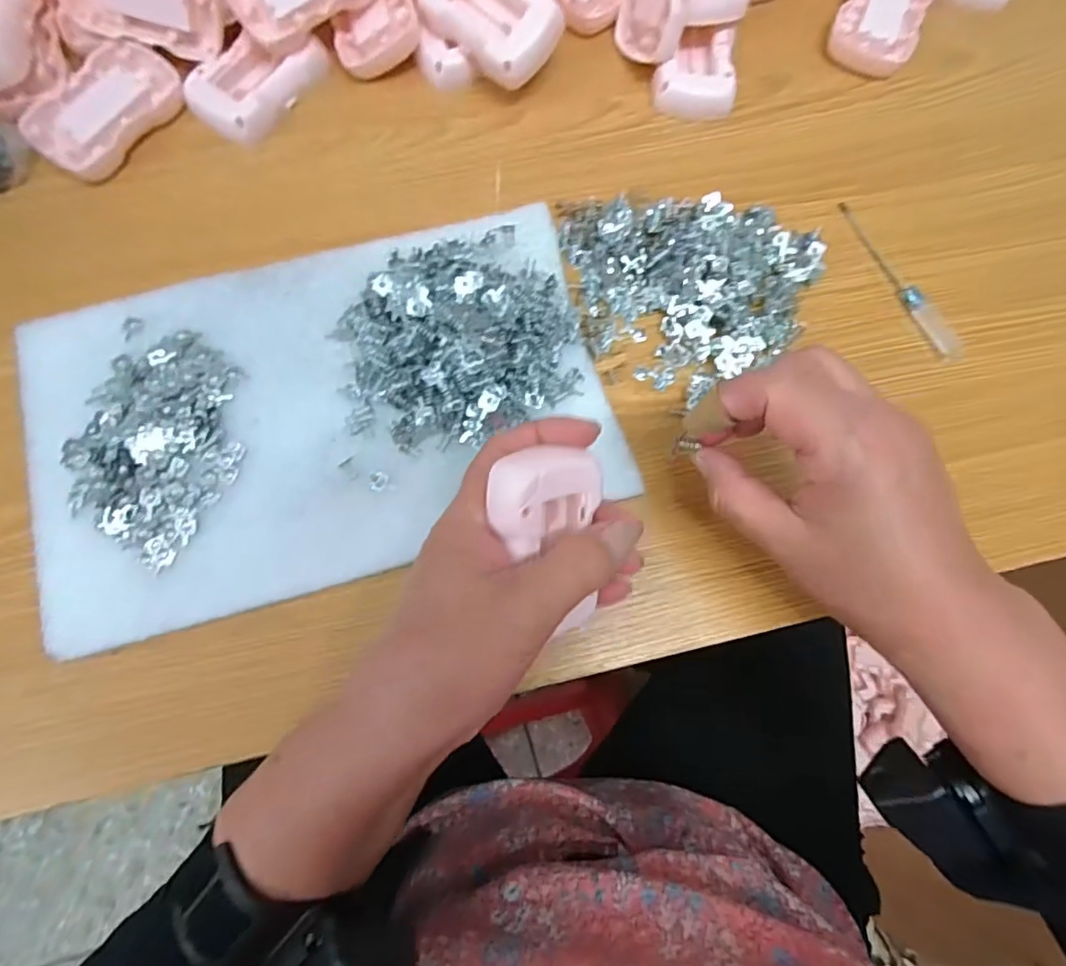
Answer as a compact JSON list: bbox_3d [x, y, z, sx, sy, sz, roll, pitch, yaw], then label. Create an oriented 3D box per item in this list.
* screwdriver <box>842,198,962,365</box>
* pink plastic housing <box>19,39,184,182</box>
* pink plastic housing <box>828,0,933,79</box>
[{"bbox_3d":[0.225,-0.126,0.346,0.013,0.006,0.117,-30,81,-8],"label":"screwdriver"},{"bbox_3d":[-0.261,-0.228,0.344,0.054,0.014,0.090,36,79,5],"label":"pink plastic housing"},{"bbox_3d":[0.241,-0.324,0.389,0.054,0.013,0.085,25,78,3],"label":"pink plastic housing"}]

